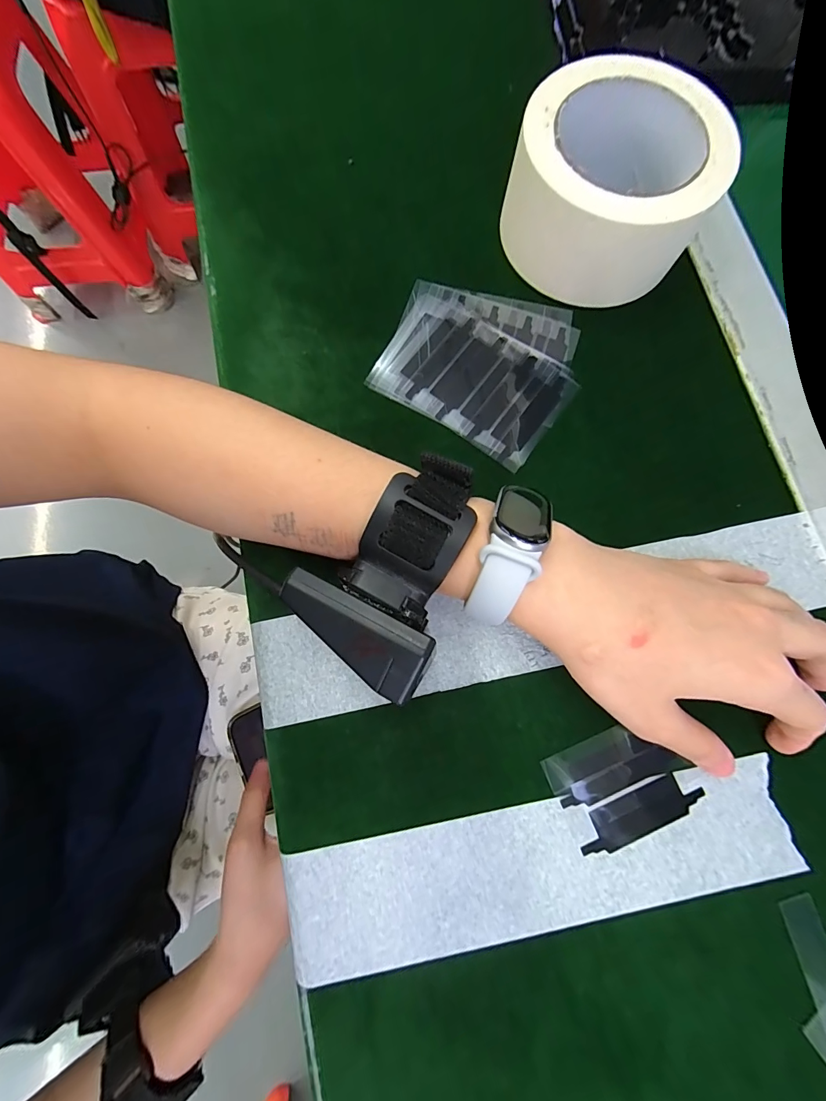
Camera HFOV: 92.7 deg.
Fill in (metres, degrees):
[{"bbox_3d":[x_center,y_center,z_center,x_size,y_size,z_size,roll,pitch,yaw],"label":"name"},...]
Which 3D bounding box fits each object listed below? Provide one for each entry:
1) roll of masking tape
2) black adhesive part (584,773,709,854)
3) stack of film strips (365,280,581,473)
[{"bbox_3d":[0.114,-0.211,0.230,0.109,0.055,0.110,0,78,-1],"label":"roll of masking tape"},{"bbox_3d":[0.107,0.123,0.184,0.061,0.004,0.019,-21,79,-5],"label":"black adhesive part"},{"bbox_3d":[0.041,-0.116,0.235,0.111,0.004,0.103,32,79,6],"label":"stack of film strips"}]

